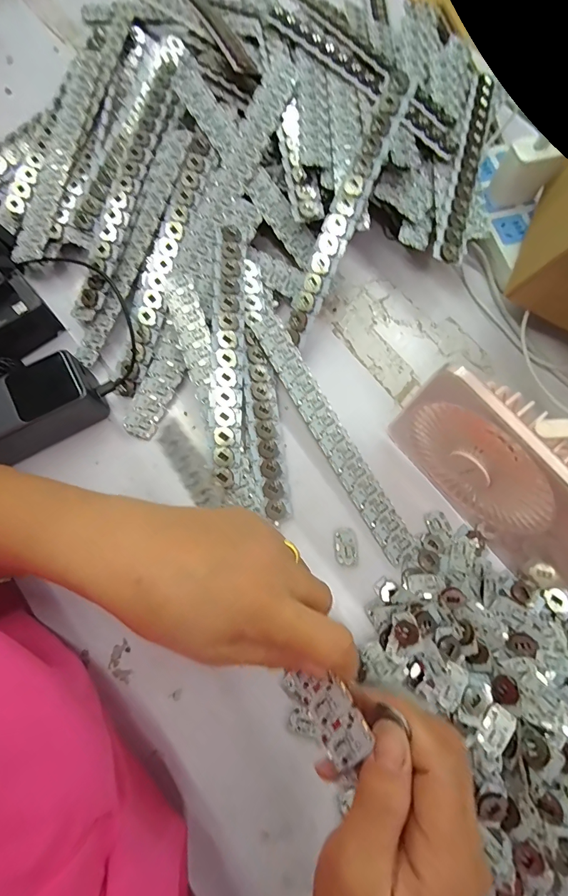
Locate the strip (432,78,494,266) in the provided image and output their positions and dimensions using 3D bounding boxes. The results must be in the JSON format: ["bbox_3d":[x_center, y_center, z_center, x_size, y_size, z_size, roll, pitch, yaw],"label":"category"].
[{"bbox_3d":[0.188,-0.290,0.381,0.027,0.009,0.240,16,76,5],"label":"strip"}]

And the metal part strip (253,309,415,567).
[{"bbox_3d":[0.042,-0.015,0.342,0.027,0.005,0.255,-28,82,-15],"label":"metal part strip"}]

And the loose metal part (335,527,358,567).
[{"bbox_3d":[0.054,0.086,0.324,0.018,0.004,0.032,0,75,1],"label":"loose metal part"}]

